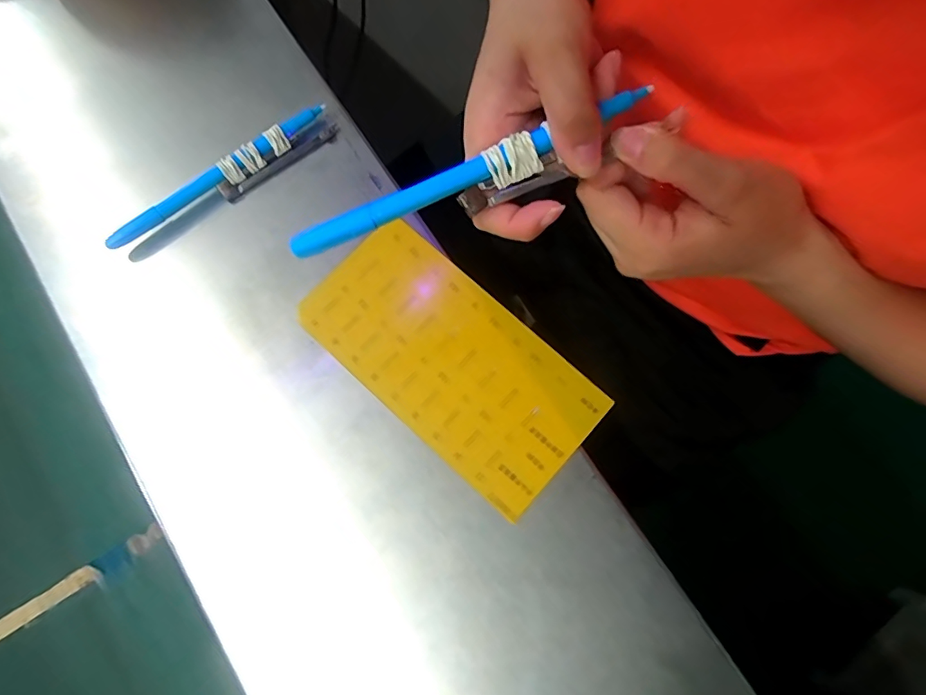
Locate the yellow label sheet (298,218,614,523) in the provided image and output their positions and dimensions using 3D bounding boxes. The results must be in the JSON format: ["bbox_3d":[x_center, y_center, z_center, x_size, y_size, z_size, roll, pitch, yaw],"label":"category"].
[{"bbox_3d":[-0.009,0.006,0.305,0.189,0.004,0.097,41,80,9],"label":"yellow label sheet"}]

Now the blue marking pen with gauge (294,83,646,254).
[{"bbox_3d":[0.004,-0.072,0.209,0.164,0.014,0.019,-21,79,1],"label":"blue marking pen with gauge"}]

